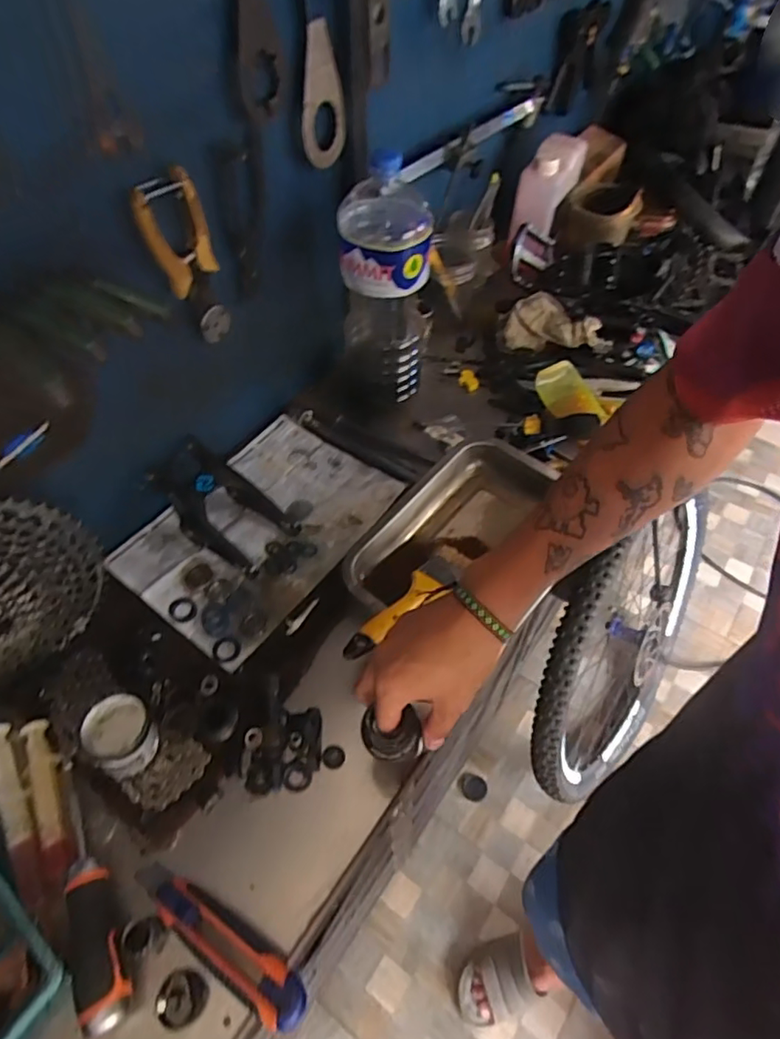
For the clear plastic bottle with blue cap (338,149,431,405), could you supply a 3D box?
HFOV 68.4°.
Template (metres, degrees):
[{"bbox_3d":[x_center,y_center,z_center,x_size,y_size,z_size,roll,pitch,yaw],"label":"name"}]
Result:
[{"bbox_3d":[-0.005,-0.283,0.695,0.101,0.284,0.115,-4,53,-1],"label":"clear plastic bottle with blue cap"}]

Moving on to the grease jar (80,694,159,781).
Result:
[{"bbox_3d":[-0.239,0.192,0.510,0.056,0.047,0.055,-1,53,1],"label":"grease jar"}]

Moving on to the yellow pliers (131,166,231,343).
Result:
[{"bbox_3d":[-0.188,-0.236,0.542,0.017,0.161,0.065,25,58,19],"label":"yellow pliers"}]

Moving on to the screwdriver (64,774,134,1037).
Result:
[{"bbox_3d":[-0.244,0.299,0.456,0.040,0.031,0.182,-25,56,-16],"label":"screwdriver"}]

